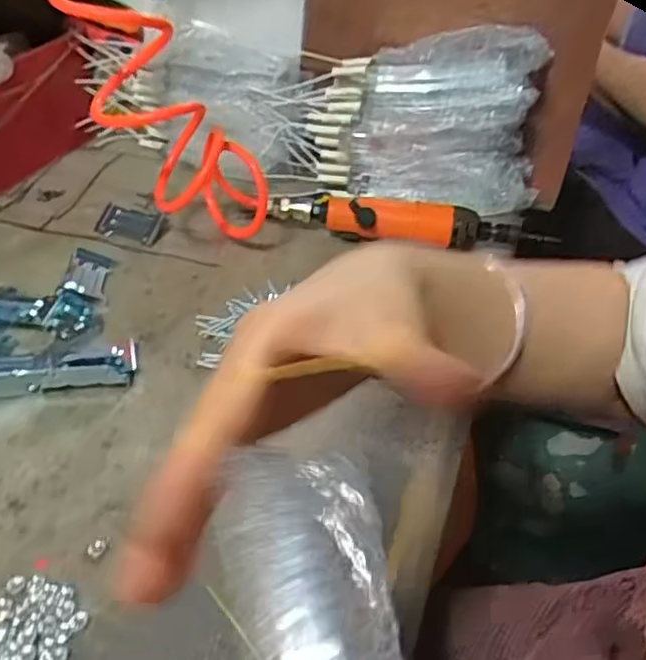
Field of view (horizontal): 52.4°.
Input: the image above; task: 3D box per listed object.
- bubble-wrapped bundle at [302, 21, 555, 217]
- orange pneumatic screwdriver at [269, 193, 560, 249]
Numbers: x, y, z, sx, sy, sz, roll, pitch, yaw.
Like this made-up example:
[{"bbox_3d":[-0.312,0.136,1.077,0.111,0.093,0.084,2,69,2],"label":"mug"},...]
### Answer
[{"bbox_3d":[0.099,-0.196,0.614,0.222,0.154,0.056,9,40,4],"label":"bubble-wrapped bundle"},{"bbox_3d":[0.077,-0.098,0.613,0.250,0.044,0.037,4,40,-1],"label":"orange pneumatic screwdriver"}]

